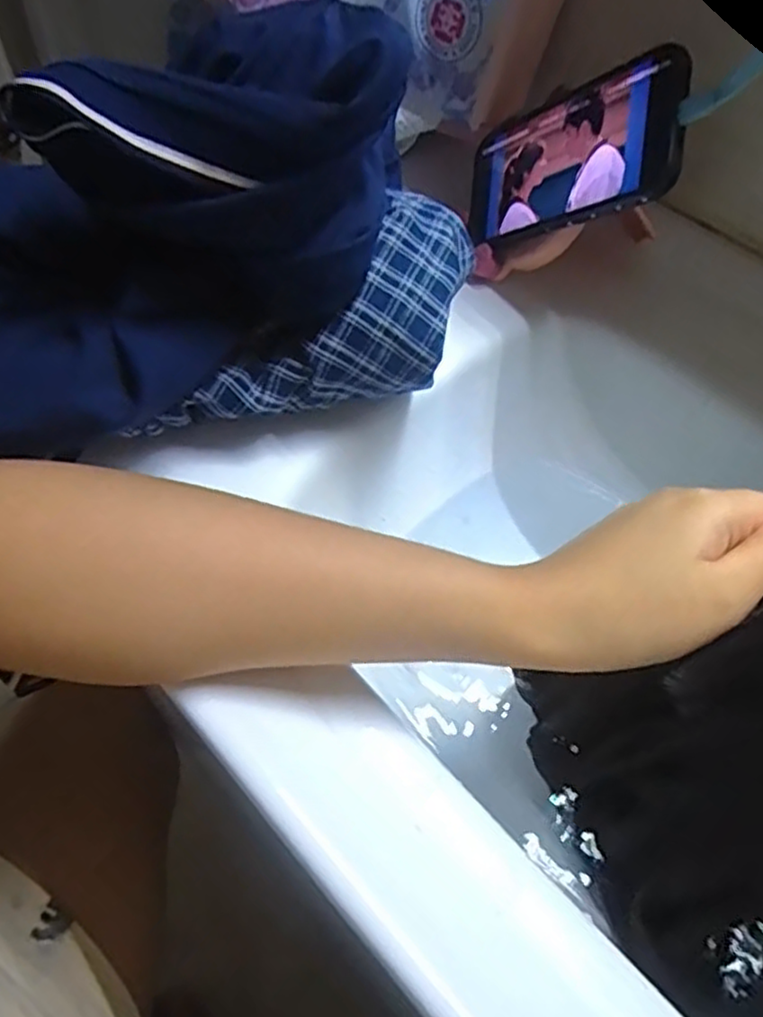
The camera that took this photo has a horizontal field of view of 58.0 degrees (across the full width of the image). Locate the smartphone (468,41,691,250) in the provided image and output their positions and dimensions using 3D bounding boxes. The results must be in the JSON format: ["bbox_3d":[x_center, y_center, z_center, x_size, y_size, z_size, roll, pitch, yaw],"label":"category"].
[{"bbox_3d":[0.104,-0.201,0.397,0.009,0.149,0.077,1,95,-34],"label":"smartphone"}]

